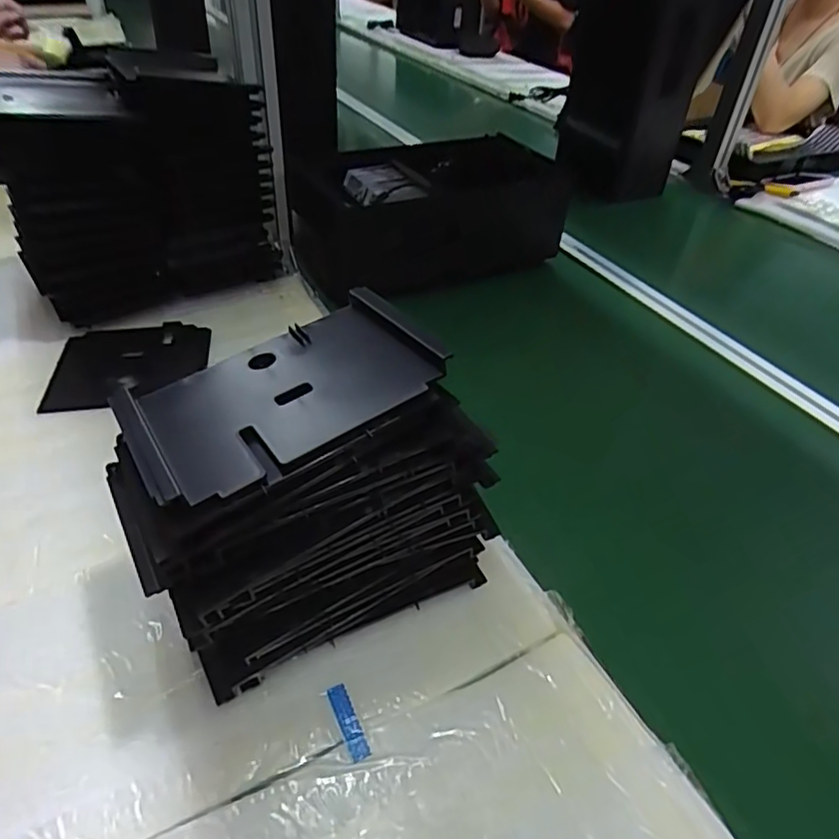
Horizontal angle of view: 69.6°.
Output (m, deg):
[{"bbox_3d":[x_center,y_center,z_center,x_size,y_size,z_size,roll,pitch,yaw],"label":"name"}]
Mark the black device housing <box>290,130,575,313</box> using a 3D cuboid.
[{"bbox_3d":[0.009,-0.286,0.847,0.353,0.166,0.163,-15,45,-20],"label":"black device housing"}]

